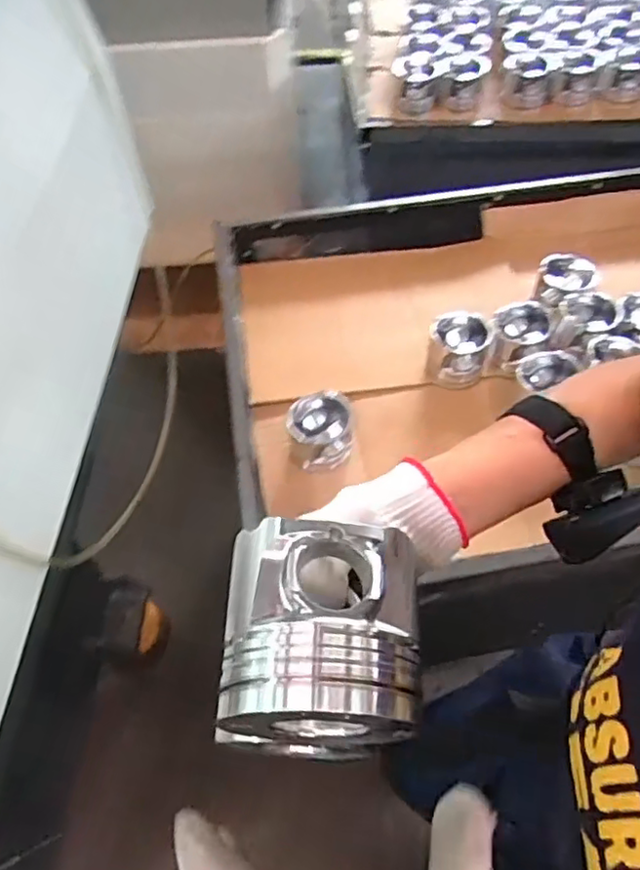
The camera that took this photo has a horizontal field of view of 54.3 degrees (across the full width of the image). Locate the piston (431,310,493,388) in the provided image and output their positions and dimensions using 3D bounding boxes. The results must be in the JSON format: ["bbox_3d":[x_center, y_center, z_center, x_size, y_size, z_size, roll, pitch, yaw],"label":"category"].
[{"bbox_3d":[0.228,-0.142,1.038,0.091,0.103,0.090,-1,54,1],"label":"piston"}]

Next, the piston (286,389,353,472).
[{"bbox_3d":[0.002,-0.007,0.938,0.095,0.097,0.101,-1,54,1],"label":"piston"}]

